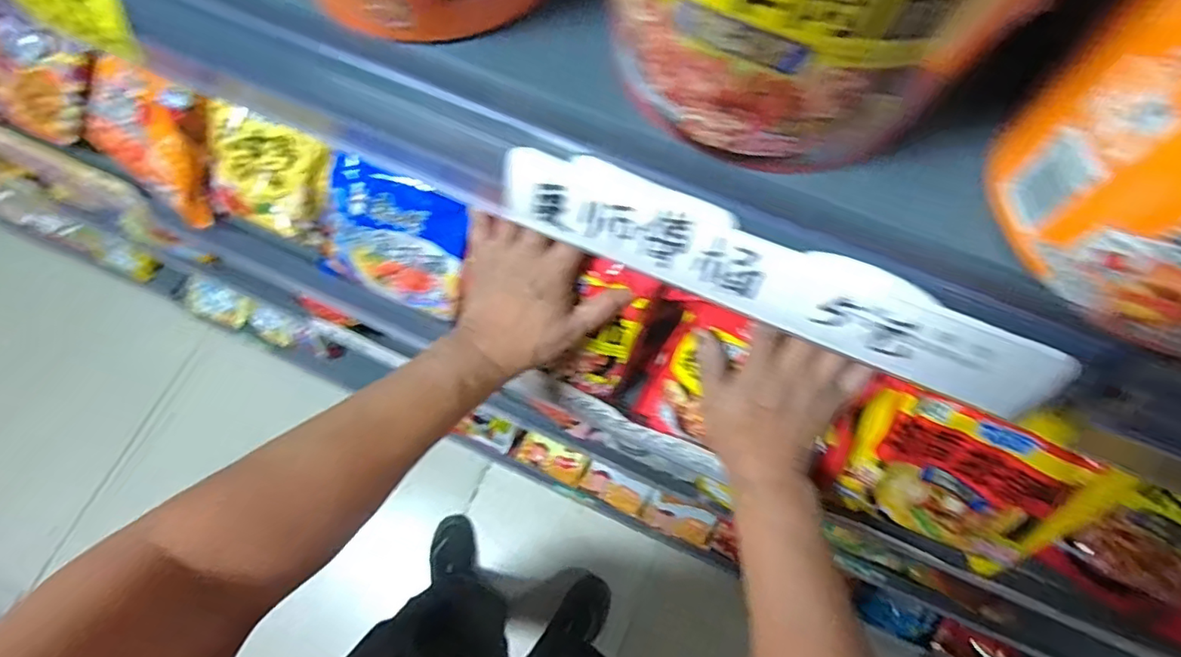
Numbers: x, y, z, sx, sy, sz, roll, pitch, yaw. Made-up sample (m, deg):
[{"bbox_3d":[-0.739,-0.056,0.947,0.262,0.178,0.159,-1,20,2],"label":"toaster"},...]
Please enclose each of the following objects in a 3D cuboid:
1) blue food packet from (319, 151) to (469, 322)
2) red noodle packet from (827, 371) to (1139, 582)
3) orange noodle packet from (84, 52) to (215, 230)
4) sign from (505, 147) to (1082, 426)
[{"bbox_3d":[-0.171,-0.077,0.499,0.138,0.118,0.025,23,31,7],"label":"blue food packet"},{"bbox_3d":[0.277,0.117,0.437,0.172,0.136,0.040,25,37,8],"label":"red noodle packet"},{"bbox_3d":[-0.427,-0.179,0.551,0.132,0.128,0.029,24,27,13],"label":"orange noodle packet"},{"bbox_3d":[0.061,-0.018,0.203,0.196,0.038,0.004,23,47,7],"label":"sign"}]

